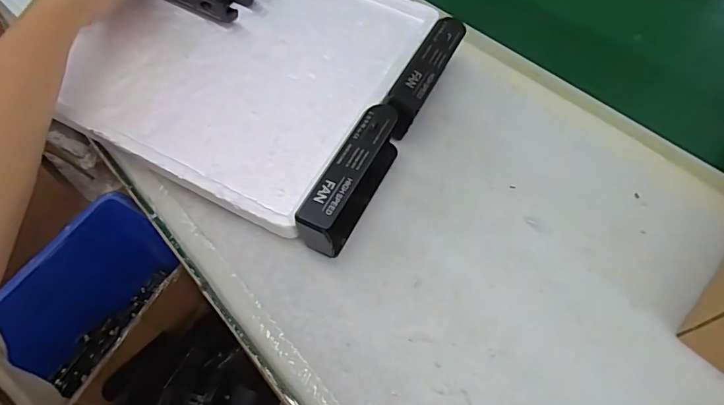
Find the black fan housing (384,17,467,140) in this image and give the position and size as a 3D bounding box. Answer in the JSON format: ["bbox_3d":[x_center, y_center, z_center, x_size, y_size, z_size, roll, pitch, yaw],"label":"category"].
[{"bbox_3d":[0.052,-0.096,0.352,0.025,0.048,0.106,23,63,17],"label":"black fan housing"}]

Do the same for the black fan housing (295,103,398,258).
[{"bbox_3d":[-0.006,-0.013,0.304,0.026,0.047,0.109,23,63,17],"label":"black fan housing"}]

